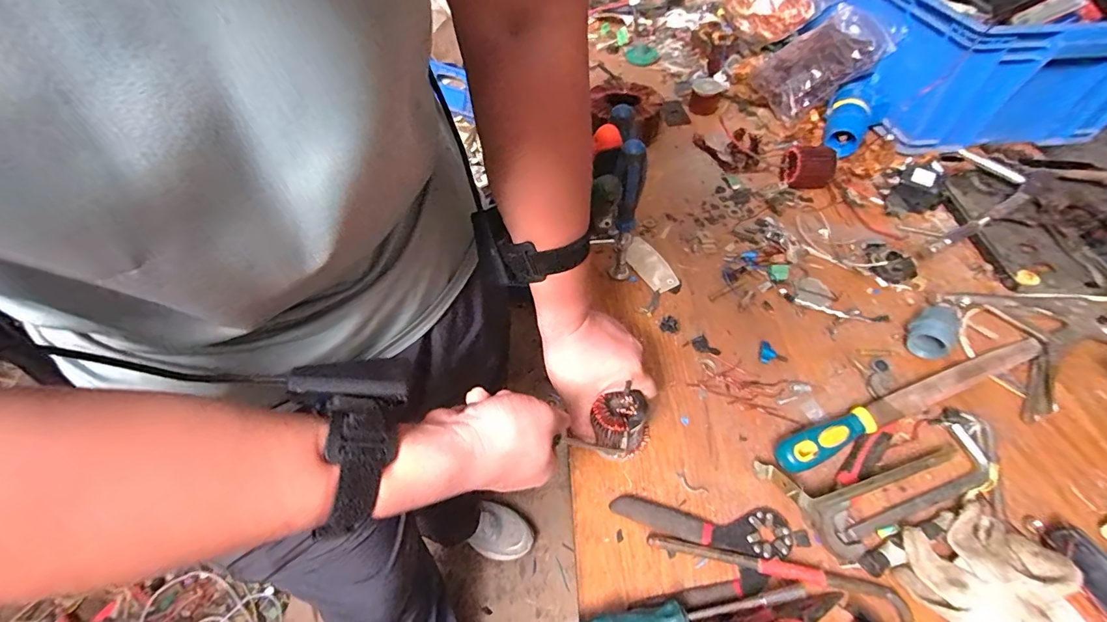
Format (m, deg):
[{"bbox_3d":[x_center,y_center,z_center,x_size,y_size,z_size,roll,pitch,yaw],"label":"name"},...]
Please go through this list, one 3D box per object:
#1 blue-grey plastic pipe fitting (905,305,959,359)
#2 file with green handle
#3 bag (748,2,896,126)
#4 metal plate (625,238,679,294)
[{"bbox_3d":[0.422,0.023,0.518,0.055,0.031,0.044,-35,59,-24],"label":"blue-grey plastic pipe fitting"},{"bbox_3d":[0.371,0.083,0.468,0.351,0.038,0.029,-19,54,-14],"label":"file with green handle"},{"bbox_3d":[0.448,-0.433,0.799,0.190,0.047,0.141,-32,60,14],"label":"bag"},{"bbox_3d":[0.125,-0.062,0.616,0.043,0.004,0.093,-24,55,-17],"label":"metal plate"}]

